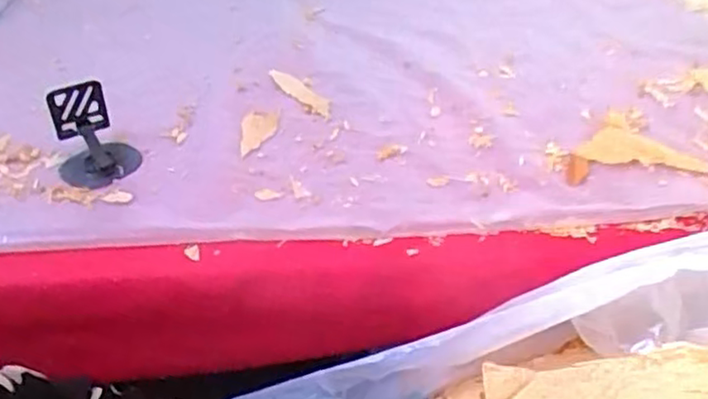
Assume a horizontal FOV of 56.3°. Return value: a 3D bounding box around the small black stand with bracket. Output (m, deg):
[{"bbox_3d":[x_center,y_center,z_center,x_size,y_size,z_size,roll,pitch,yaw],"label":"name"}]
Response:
[{"bbox_3d":[-0.283,-0.074,0.706,0.080,0.085,0.089,-21,40,-21],"label":"small black stand with bracket"}]

